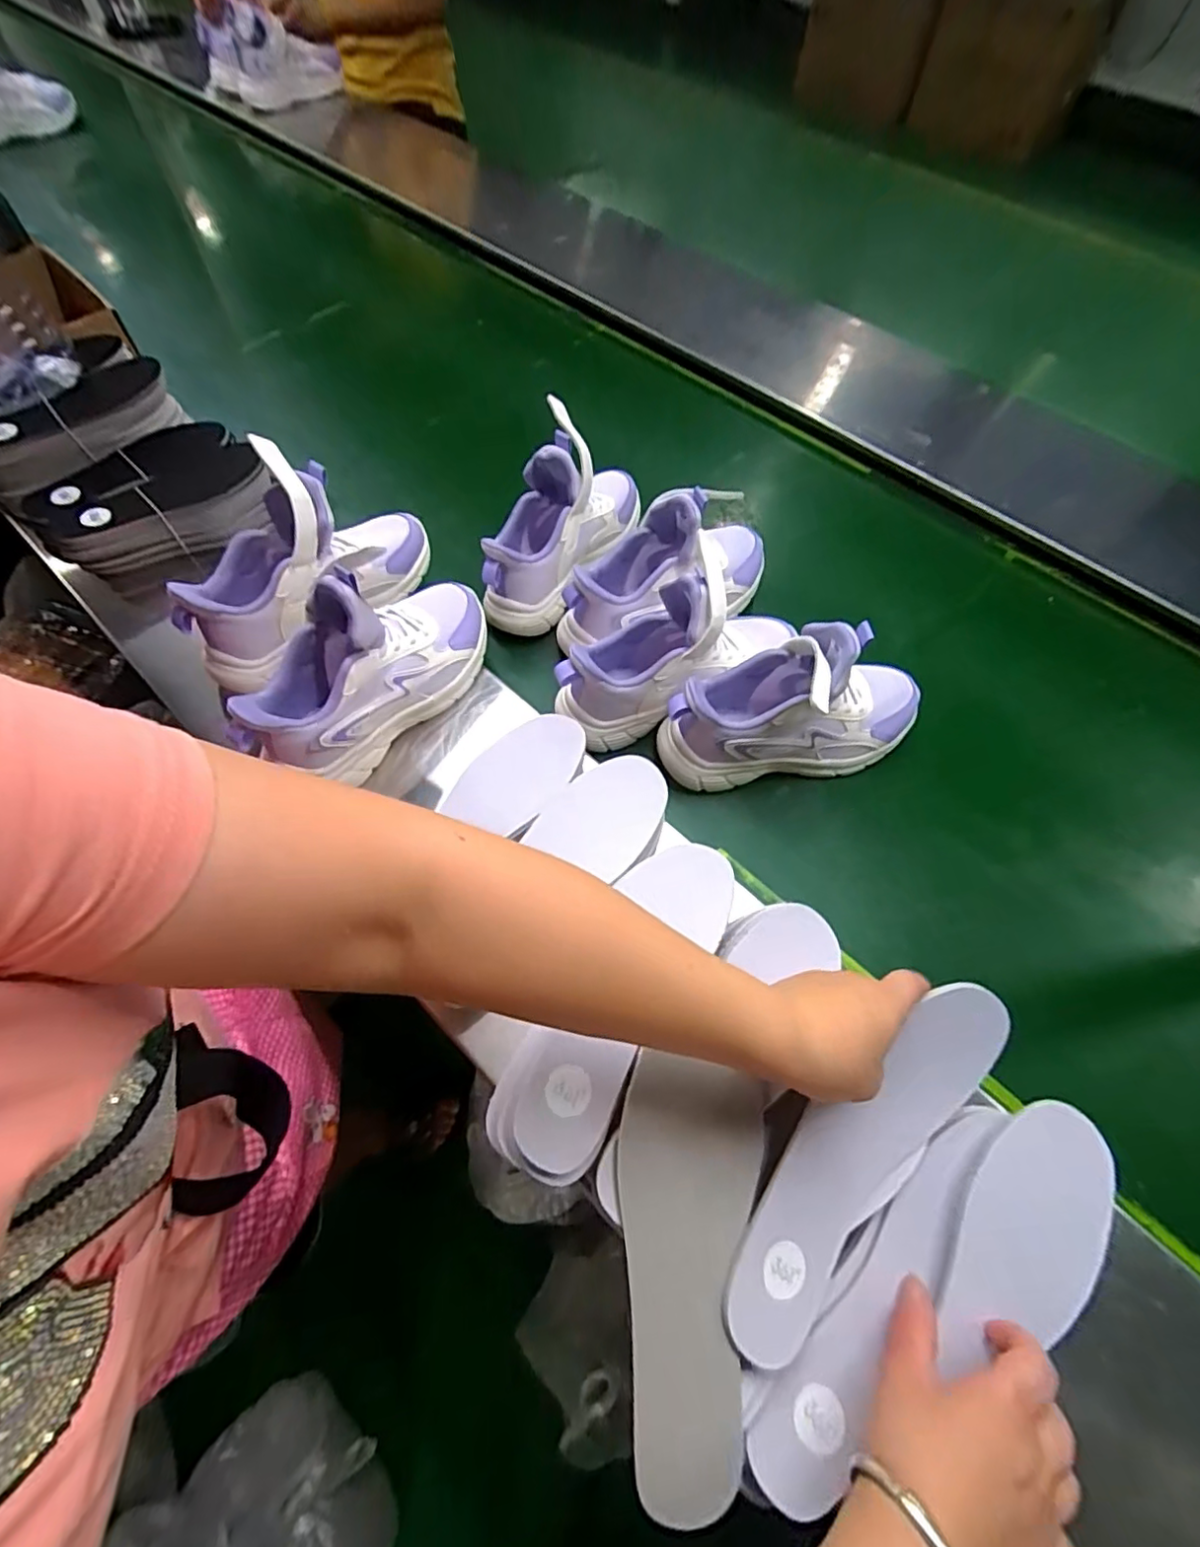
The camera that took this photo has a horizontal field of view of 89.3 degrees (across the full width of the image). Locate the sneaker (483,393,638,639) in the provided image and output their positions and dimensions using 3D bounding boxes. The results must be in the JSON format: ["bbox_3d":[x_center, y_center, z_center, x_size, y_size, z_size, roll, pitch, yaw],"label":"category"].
[{"bbox_3d":[-0.037,-0.264,0.626,0.095,0.145,0.221,20,65,9],"label":"sneaker"}]

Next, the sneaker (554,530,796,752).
[{"bbox_3d":[0.068,-0.116,0.544,0.230,0.135,0.071,-25,66,-12],"label":"sneaker"}]

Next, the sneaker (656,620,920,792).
[{"bbox_3d":[0.174,-0.061,0.529,0.232,0.148,0.085,-10,64,-5],"label":"sneaker"}]

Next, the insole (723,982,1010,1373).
[{"bbox_3d":[0.147,0.211,0.346,0.232,0.039,0.068,-42,71,-14],"label":"insole"}]

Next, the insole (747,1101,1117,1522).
[{"bbox_3d":[0.190,0.291,0.334,0.254,0.018,0.085,-29,67,-11],"label":"insole"}]

